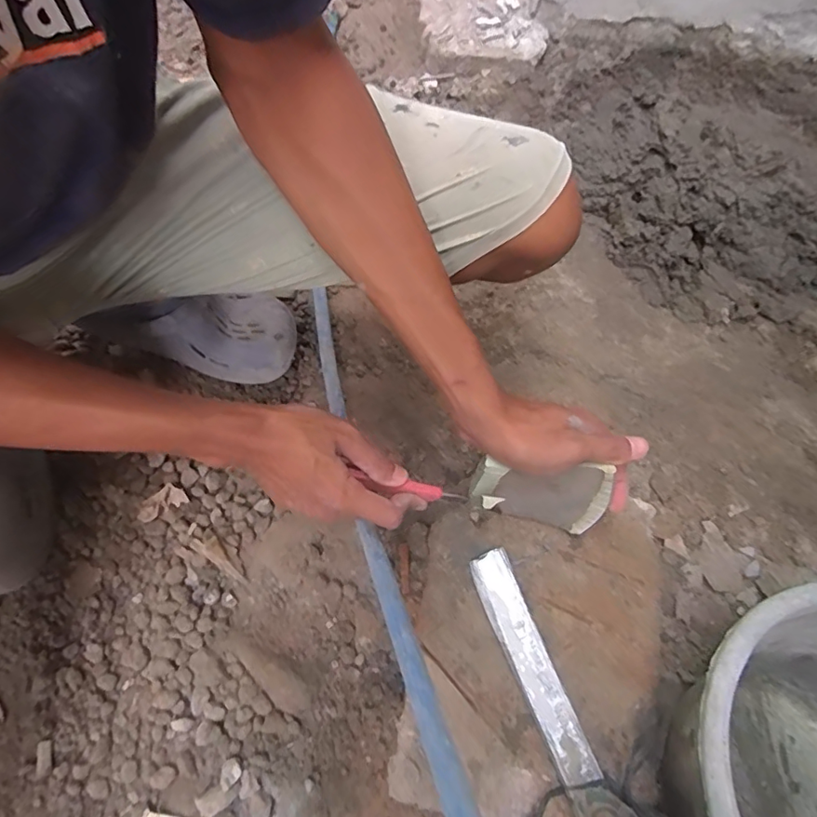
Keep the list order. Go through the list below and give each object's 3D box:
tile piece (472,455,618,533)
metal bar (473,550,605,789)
[{"bbox_3d":[0.107,0.073,0.433,0.106,0.085,0.010,5,48,7],"label":"tile piece"},{"bbox_3d":[0.095,0.196,0.406,0.031,0.014,0.169,-18,64,-11],"label":"metal bar"}]

